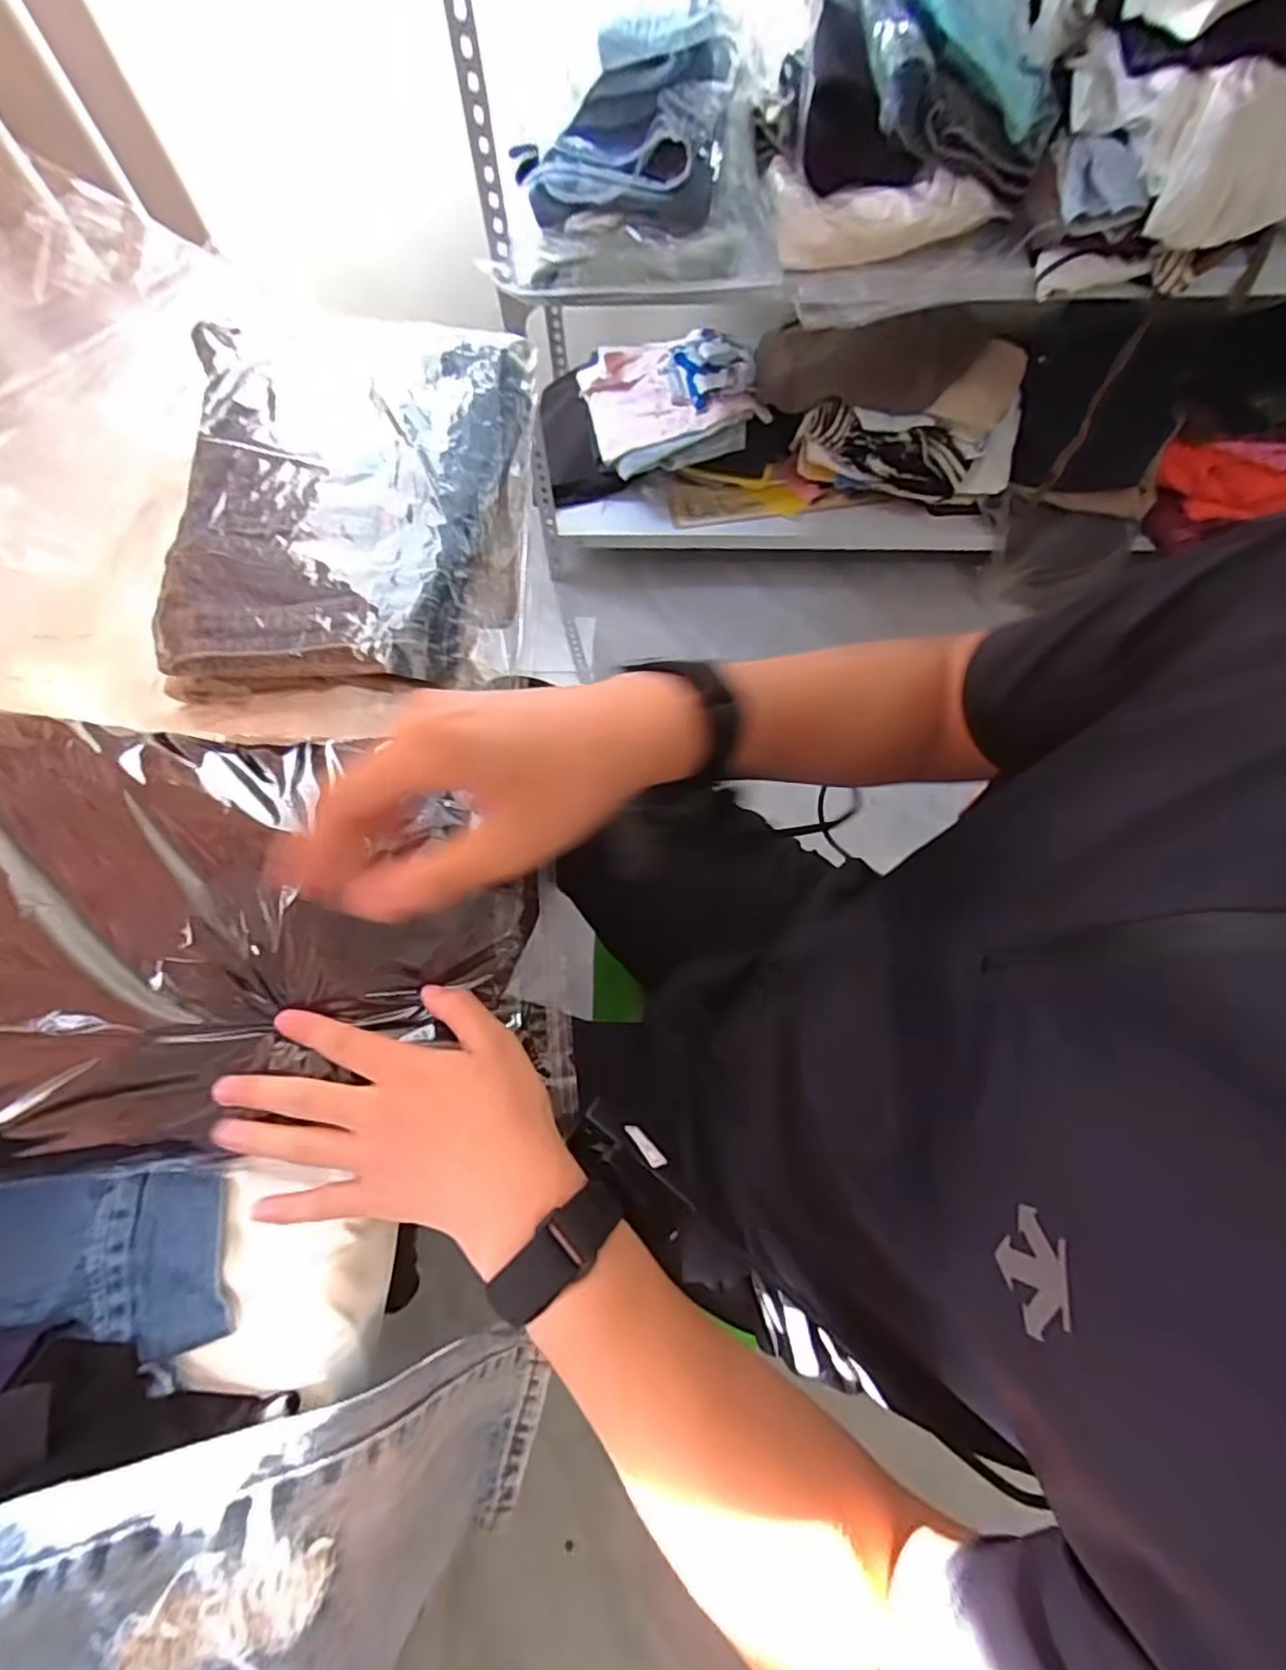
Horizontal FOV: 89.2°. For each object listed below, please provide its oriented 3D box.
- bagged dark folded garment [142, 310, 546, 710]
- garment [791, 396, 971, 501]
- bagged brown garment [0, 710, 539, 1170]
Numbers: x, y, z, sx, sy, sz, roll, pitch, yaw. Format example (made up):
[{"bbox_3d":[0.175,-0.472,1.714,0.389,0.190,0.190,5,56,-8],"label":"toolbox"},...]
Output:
[{"bbox_3d":[-0.211,-0.253,0.491,0.229,0.063,0.321,2,70,-4],"label":"bagged dark folded garment"},{"bbox_3d":[0.436,-0.700,1.198,0.314,0.114,0.056,15,72,7],"label":"garment"},{"bbox_3d":[-0.231,0.049,0.364,0.321,0.041,0.232,-1,80,-10],"label":"bagged brown garment"}]

